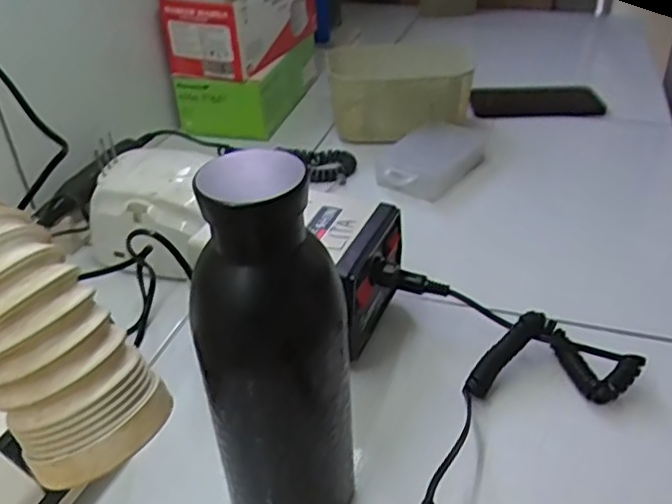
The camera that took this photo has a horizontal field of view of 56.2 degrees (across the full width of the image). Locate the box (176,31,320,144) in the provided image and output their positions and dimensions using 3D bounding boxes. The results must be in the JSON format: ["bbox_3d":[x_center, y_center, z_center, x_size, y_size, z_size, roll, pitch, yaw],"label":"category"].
[{"bbox_3d":[-0.104,-0.236,0.843,0.117,0.072,0.246,7,36,14],"label":"box"}]

